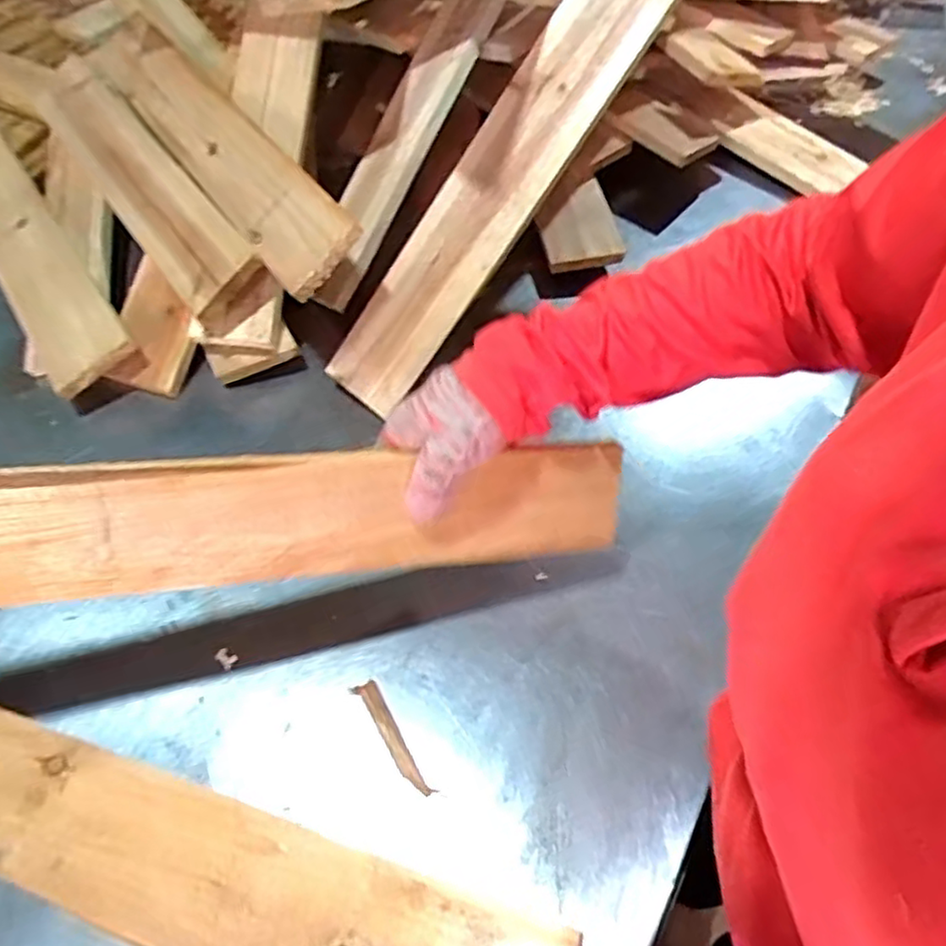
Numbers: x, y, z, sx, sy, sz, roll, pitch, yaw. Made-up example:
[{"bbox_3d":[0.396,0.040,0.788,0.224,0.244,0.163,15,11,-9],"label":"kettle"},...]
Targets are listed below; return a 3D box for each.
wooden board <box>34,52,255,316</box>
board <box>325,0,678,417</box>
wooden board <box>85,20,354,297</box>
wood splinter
[{"bbox_3d":[-0.366,-0.326,0.717,0.083,0.020,0.513,-45,59,2],"label":"wooden board"},{"bbox_3d":[0.029,-0.257,0.568,0.077,0.014,0.470,39,105,6],"label":"board"},{"bbox_3d":[-0.275,-0.350,0.685,0.081,0.031,0.561,-46,59,8],"label":"wooden board"},{"bbox_3d":[-0.055,0.184,0.474,0.016,0.005,0.088,-31,61,-17],"label":"wood splinter"}]

